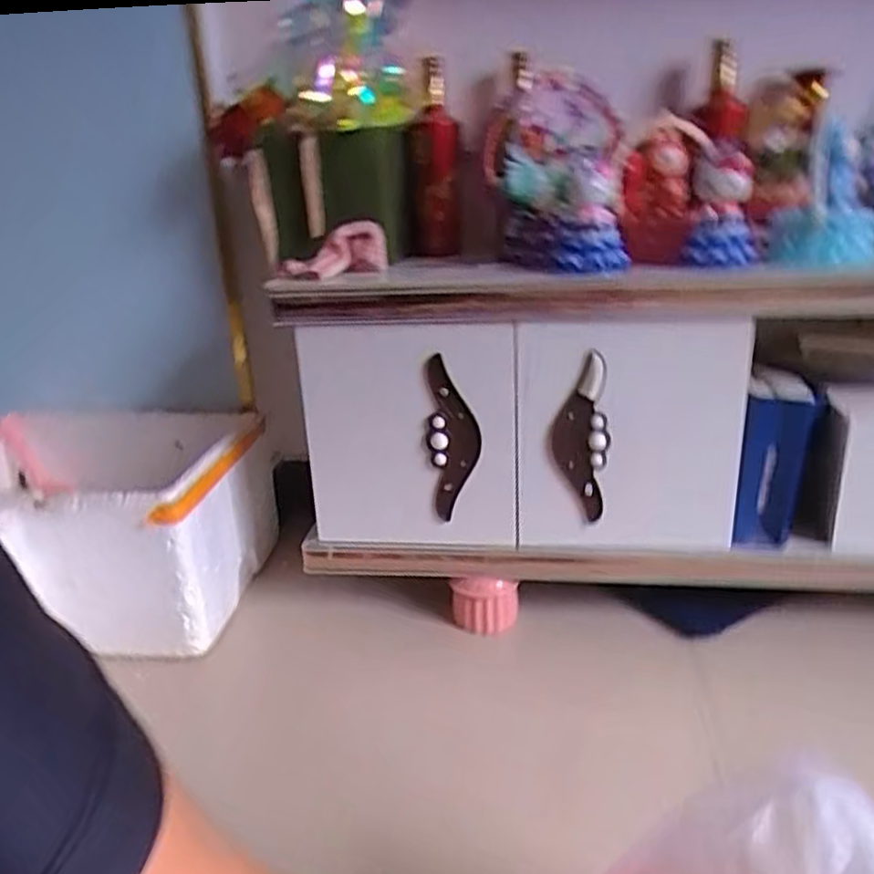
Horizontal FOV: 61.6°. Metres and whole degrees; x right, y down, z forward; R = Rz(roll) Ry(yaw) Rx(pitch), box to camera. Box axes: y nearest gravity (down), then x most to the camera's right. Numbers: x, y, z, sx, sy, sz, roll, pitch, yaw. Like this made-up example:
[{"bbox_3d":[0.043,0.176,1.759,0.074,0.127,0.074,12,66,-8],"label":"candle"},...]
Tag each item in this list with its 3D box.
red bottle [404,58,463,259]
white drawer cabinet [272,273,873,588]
[{"bbox_3d":[-0.007,-0.366,0.996,0.077,0.233,0.082,-5,20,-5],"label":"red bottle"},{"bbox_3d":[0.520,-0.021,0.894,1.365,0.360,0.315,2,20,13],"label":"white drawer cabinet"}]

